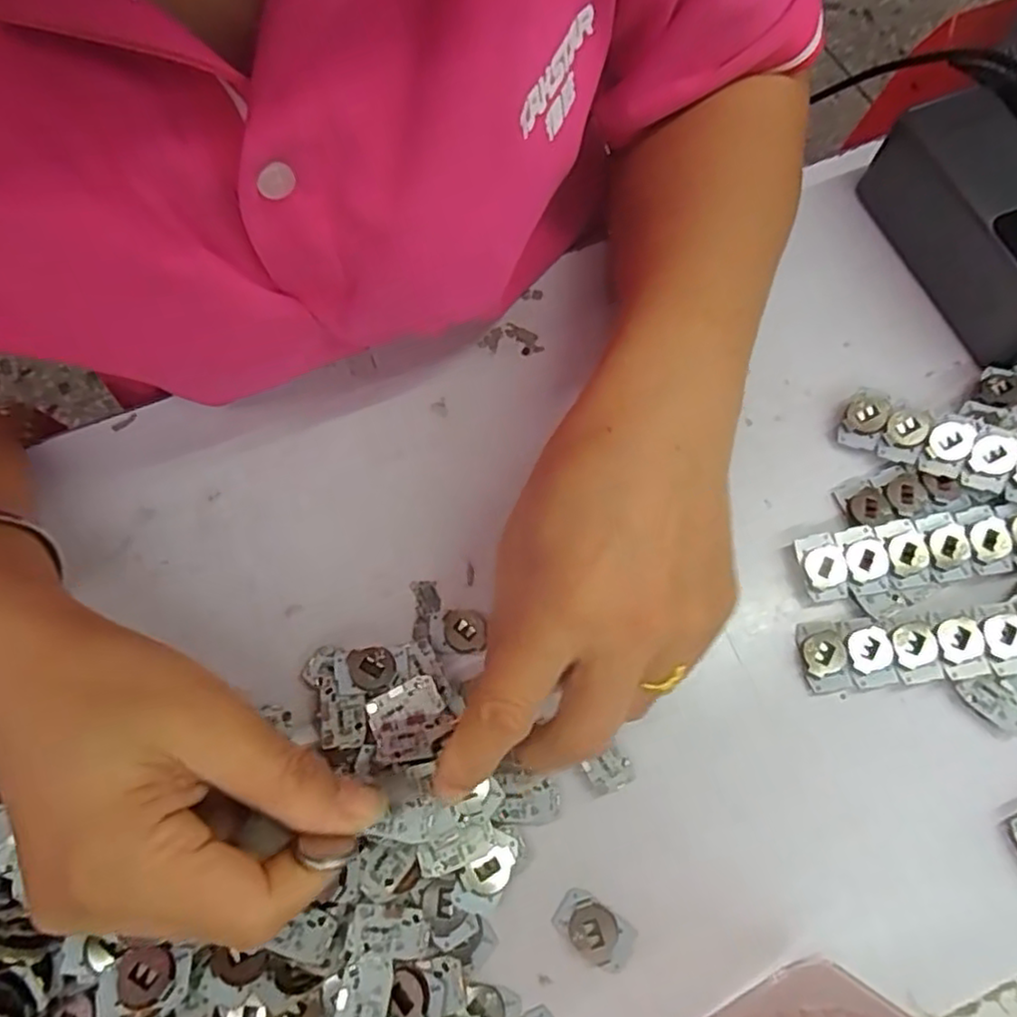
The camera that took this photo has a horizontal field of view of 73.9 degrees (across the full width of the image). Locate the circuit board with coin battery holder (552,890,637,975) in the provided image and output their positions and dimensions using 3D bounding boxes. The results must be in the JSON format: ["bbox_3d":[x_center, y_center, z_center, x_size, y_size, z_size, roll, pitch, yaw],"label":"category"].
[{"bbox_3d":[0.033,0.162,0.259,0.031,0.005,0.019,37,75,11],"label":"circuit board with coin battery holder"}]

